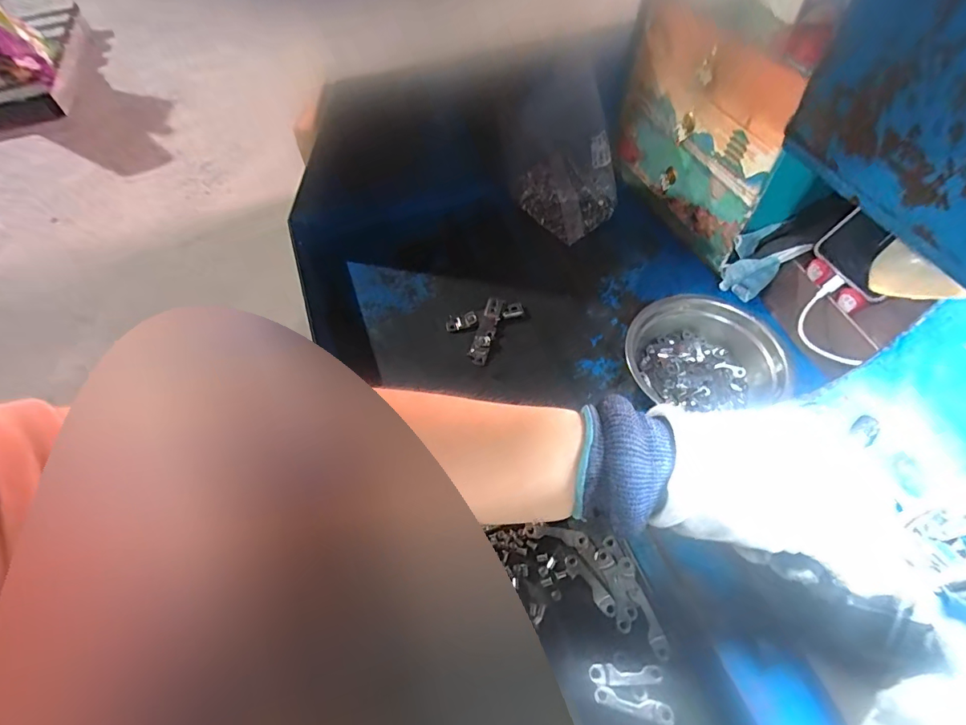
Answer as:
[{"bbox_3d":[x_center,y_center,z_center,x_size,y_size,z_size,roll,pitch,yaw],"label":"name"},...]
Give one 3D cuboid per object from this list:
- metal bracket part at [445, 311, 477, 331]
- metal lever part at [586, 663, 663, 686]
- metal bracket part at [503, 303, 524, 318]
[{"bbox_3d":[-0.025,-0.046,0.533,0.036,0.009,0.017,-15,58,-7],"label":"metal bracket part"},{"bbox_3d":[0.090,0.197,0.296,0.045,0.004,0.011,-1,57,2],"label":"metal lever part"},{"bbox_3d":[0.034,-0.059,0.536,0.024,0.008,0.013,-16,58,-7],"label":"metal bracket part"}]

